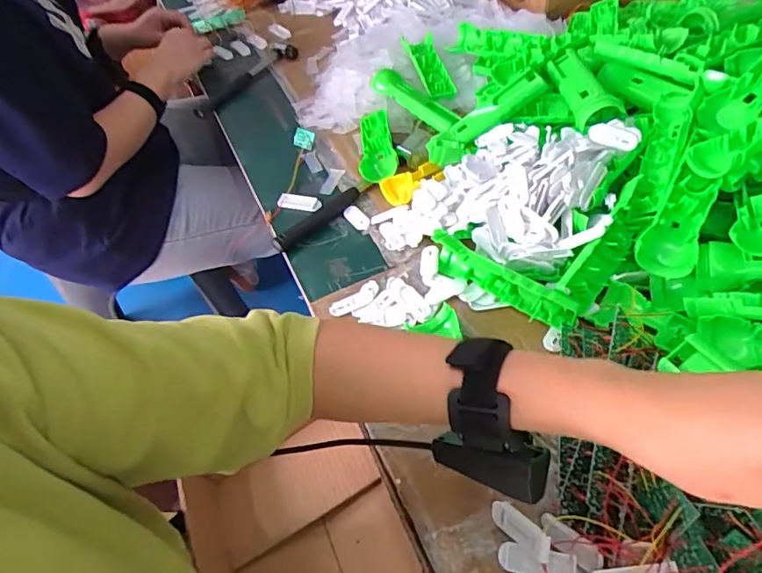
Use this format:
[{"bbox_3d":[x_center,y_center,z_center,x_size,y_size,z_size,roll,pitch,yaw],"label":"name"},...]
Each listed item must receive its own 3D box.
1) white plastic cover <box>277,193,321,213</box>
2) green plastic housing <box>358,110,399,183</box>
[{"bbox_3d":[-0.112,-0.116,0.696,0.063,0.011,0.020,12,53,16],"label":"white plastic cover"},{"bbox_3d":[-0.008,-0.200,0.724,0.050,0.029,0.157,-8,50,0],"label":"green plastic housing"}]

